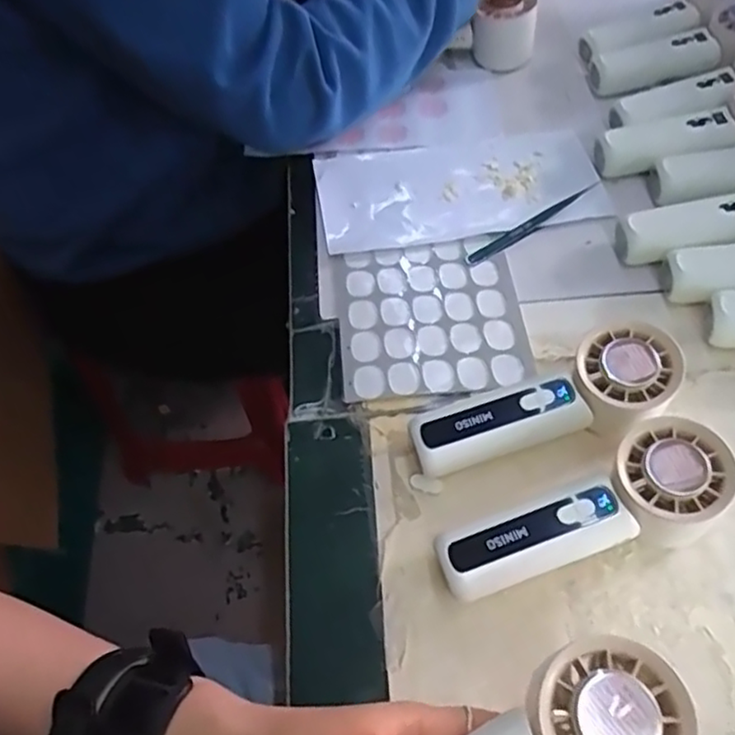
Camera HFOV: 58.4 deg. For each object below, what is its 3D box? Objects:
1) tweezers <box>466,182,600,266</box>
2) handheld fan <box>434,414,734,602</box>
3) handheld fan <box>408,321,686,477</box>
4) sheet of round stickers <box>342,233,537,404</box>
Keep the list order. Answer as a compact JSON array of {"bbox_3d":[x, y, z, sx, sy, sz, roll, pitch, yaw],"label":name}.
[{"bbox_3d":[0.126,-0.110,0.497,0.122,0.008,0.012,-29,57,-17],"label":"tweezers"},{"bbox_3d":[0.114,0.083,0.351,0.156,0.056,0.056,-21,55,-11],"label":"handheld fan"},{"bbox_3d":[0.101,0.021,0.376,0.155,0.043,0.051,-14,54,-7],"label":"handheld fan"},{"bbox_3d":[0.043,-0.039,0.459,0.122,0.004,0.134,-5,54,0],"label":"sheet of round stickers"}]

